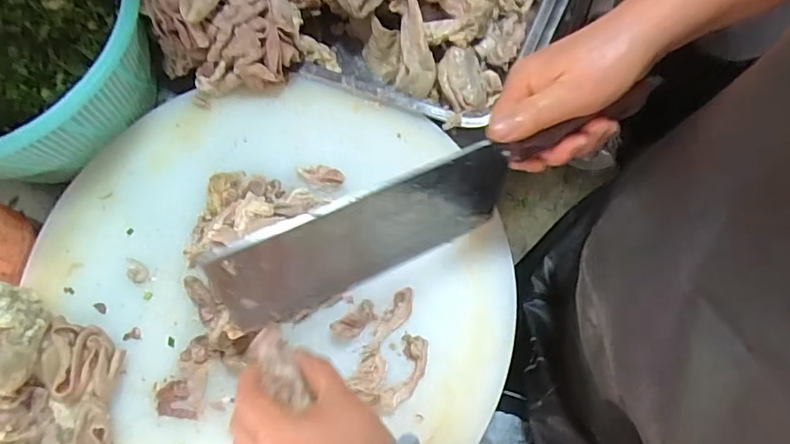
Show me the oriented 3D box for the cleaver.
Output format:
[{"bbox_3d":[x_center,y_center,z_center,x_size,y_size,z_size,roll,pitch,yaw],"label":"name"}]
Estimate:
[{"bbox_3d":[0.034,-0.014,0.357,0.316,0.121,0.025,-25,74,-7],"label":"cleaver"}]

